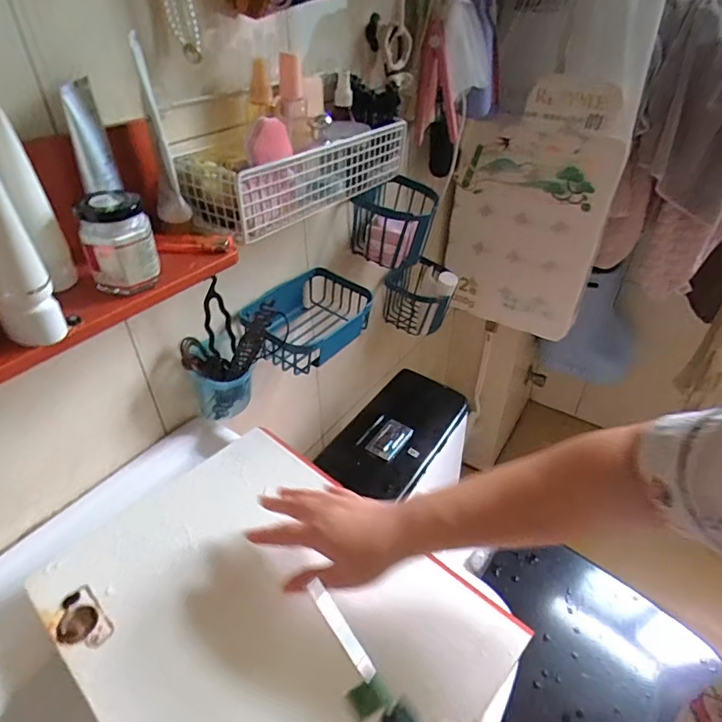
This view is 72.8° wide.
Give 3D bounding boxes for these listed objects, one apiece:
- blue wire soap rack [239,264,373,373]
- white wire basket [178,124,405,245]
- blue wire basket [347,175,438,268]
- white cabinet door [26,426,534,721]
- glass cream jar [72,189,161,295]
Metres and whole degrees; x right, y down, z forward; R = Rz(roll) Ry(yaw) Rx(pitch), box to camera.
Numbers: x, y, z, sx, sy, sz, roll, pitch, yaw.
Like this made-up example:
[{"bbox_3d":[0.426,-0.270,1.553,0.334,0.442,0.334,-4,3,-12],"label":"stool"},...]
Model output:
[{"bbox_3d":[-0.078,-0.058,0.705,0.134,0.081,0.198,28,46,32],"label":"blue wire soap rack"},{"bbox_3d":[-0.066,-0.224,0.580,0.082,0.069,0.325,25,45,30],"label":"white wire basket"},{"bbox_3d":[0.053,-0.226,0.812,0.127,0.114,0.139,8,38,11],"label":"blue wire basket"},{"bbox_3d":[-0.084,0.223,0.445,0.374,0.015,0.278,29,47,33],"label":"white cabinet door"},{"bbox_3d":[-0.192,-0.094,0.390,0.050,0.071,0.040,-14,40,-17],"label":"glass cream jar"}]

